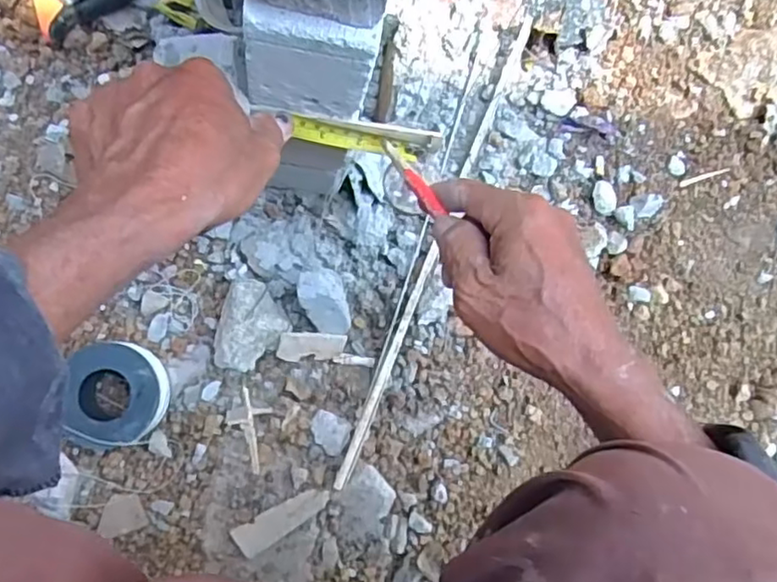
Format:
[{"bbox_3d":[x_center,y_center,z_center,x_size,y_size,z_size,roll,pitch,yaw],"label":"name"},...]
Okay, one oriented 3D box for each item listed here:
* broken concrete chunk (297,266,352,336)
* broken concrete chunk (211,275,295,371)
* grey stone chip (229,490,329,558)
[{"bbox_3d":[-0.057,0.010,0.567,0.039,0.063,0.058,-15,85,-8],"label":"broken concrete chunk"},{"bbox_3d":[-0.121,0.033,0.567,0.057,0.024,0.078,21,81,-3],"label":"broken concrete chunk"},{"bbox_3d":[-0.092,0.201,0.561,0.086,0.006,0.027,-28,87,-9],"label":"grey stone chip"}]

